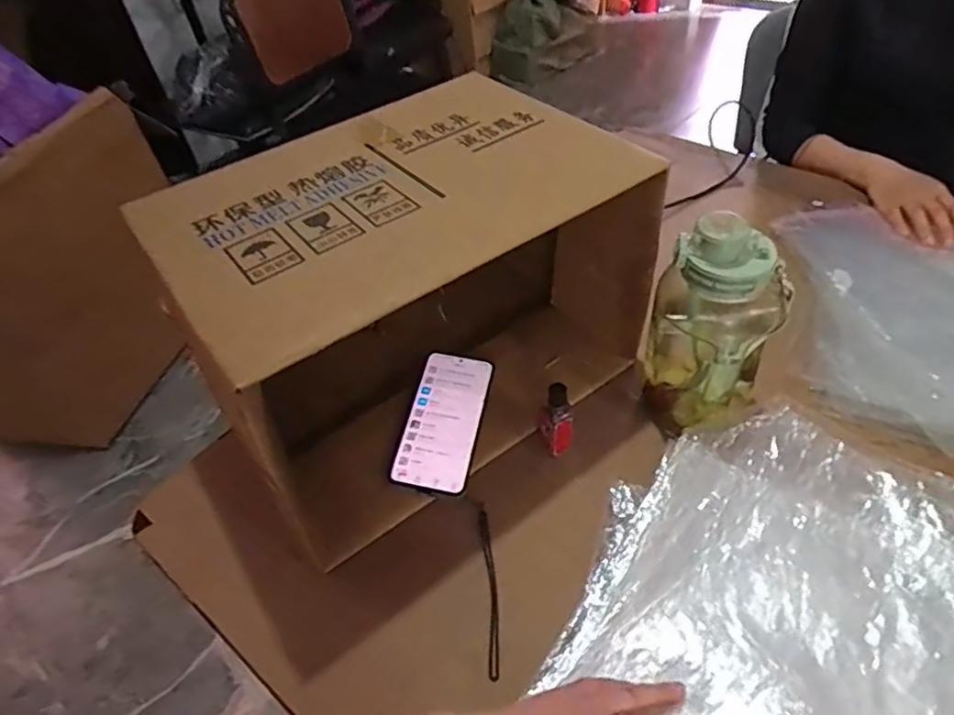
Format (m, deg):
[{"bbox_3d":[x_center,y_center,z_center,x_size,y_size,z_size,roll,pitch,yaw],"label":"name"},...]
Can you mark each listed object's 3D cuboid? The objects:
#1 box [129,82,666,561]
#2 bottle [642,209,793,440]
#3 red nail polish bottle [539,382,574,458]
[{"bbox_3d":[-0.058,-0.069,0.616,0.407,0.260,0.279,-31,49,-21],"label":"box"},{"bbox_3d":[0.212,-0.029,0.554,0.108,0.189,0.092,12,48,20],"label":"bottle"},{"bbox_3d":[0.076,0.059,0.587,0.032,0.080,0.027,1,46,10],"label":"red nail polish bottle"}]

